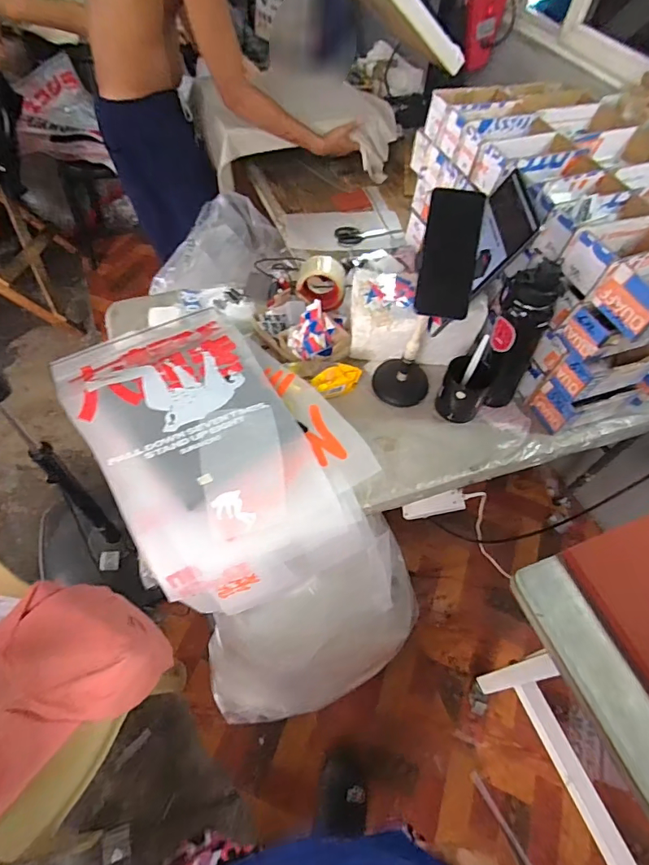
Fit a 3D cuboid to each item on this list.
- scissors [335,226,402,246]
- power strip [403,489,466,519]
[{"bbox_3d":[0.117,-0.526,1.210,0.175,0.016,0.063,-15,59,-15],"label":"scissors"},{"bbox_3d":[0.208,0.143,0.890,0.124,0.034,0.034,-22,50,30],"label":"power strip"}]

